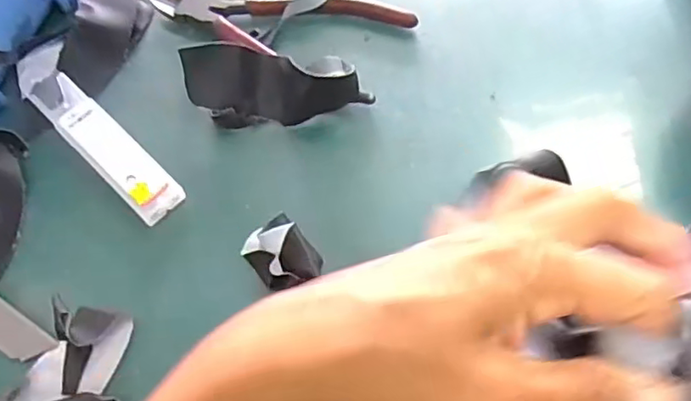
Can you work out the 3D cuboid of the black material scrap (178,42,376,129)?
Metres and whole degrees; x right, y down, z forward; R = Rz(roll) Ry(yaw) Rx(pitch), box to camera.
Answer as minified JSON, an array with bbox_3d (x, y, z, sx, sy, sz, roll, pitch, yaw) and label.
[{"bbox_3d":[-0.039,-0.064,0.337,0.098,0.030,0.040,-4,64,2],"label":"black material scrap"}]

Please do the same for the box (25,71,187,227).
[{"bbox_3d":[-0.133,-0.032,0.334,0.112,0.015,0.027,40,73,20],"label":"box"}]

